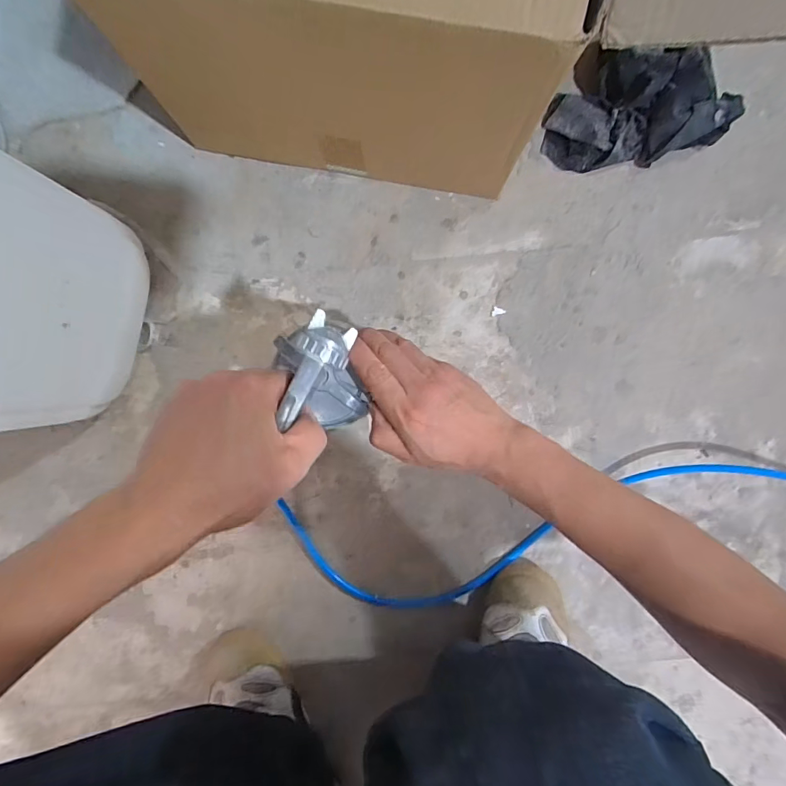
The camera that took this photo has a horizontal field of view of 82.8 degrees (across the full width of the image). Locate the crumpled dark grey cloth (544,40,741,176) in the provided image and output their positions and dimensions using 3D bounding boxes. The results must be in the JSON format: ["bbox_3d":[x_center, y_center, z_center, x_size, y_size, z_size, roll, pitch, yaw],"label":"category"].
[{"bbox_3d":[0.274,-0.312,0.490,0.194,0.060,0.110,2,90,0],"label":"crumpled dark grey cloth"}]

